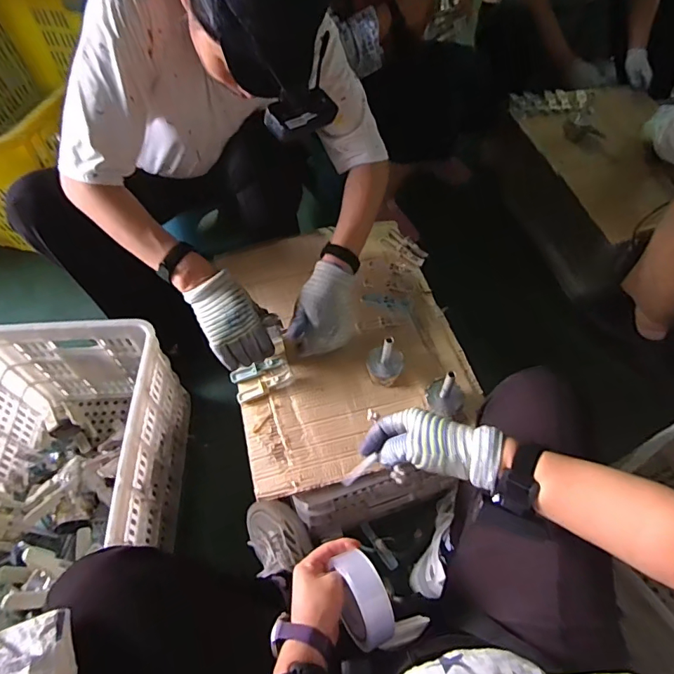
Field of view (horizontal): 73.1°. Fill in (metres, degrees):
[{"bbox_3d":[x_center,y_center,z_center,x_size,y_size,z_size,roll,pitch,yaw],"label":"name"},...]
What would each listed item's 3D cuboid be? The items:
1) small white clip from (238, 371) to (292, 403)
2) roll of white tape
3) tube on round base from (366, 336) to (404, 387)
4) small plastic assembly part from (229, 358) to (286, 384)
[{"bbox_3d":[-0.127,0.084,0.792,0.098,0.012,0.028,-26,61,-17],"label":"small white clip"},{"bbox_3d":[0.031,0.317,0.544,0.049,0.080,0.094,-16,59,-12],"label":"roll of white tape"},{"bbox_3d":[0.083,0.038,0.774,0.065,0.106,0.056,15,58,8],"label":"tube on round base"},{"bbox_3d":[-0.141,0.059,0.811,0.098,0.023,0.021,-19,60,-14],"label":"small plastic assembly part"}]

